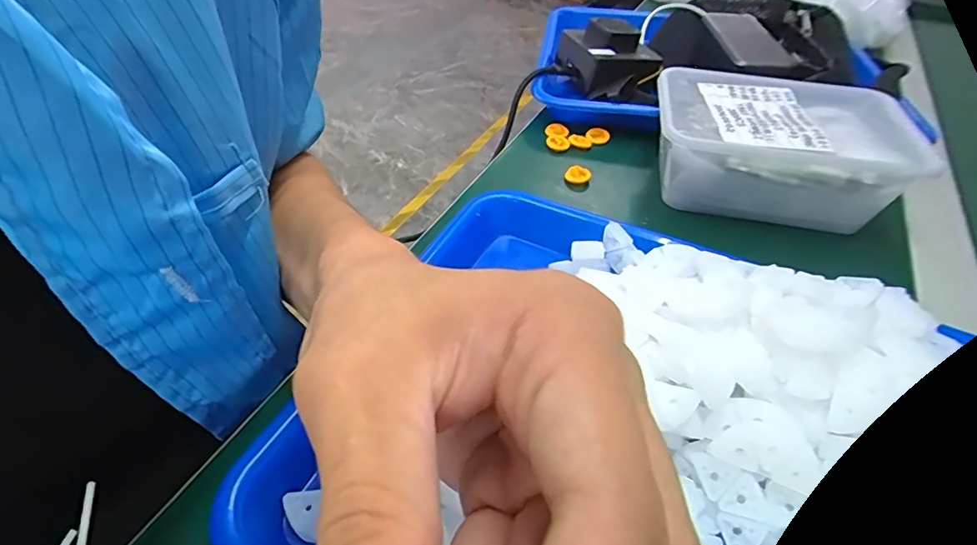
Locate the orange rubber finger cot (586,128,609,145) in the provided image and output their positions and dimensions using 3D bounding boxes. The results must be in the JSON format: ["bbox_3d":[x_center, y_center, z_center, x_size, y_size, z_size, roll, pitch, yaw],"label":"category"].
[{"bbox_3d":[0.095,-0.119,0.443,0.019,0.007,0.019,12,46,6],"label":"orange rubber finger cot"}]

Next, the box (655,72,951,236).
[{"bbox_3d":[0.202,-0.090,0.377,0.162,0.072,0.111,10,46,6],"label":"box"}]

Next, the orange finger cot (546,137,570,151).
[{"bbox_3d":[0.059,-0.110,0.437,0.020,0.007,0.020,8,46,3],"label":"orange finger cot"}]

